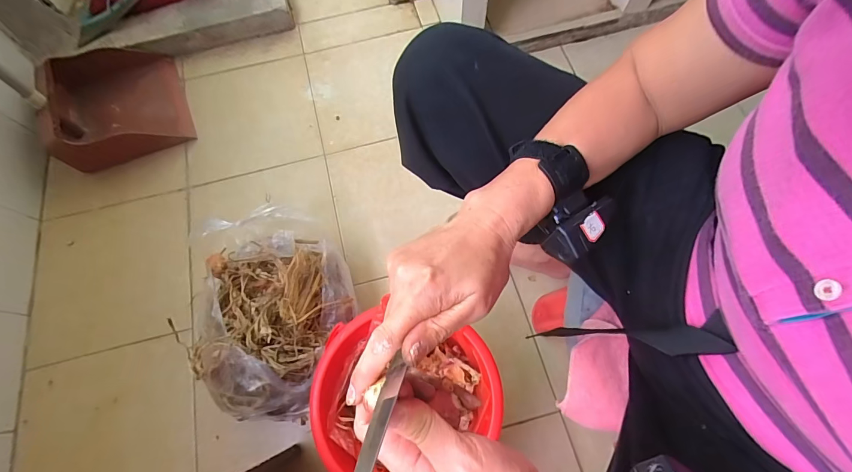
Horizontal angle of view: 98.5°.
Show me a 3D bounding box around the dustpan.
[{"bbox_3d":[-0.679,-0.288,0.797,0.251,0.098,0.273,-25,71,-8],"label":"dustpan"}]

